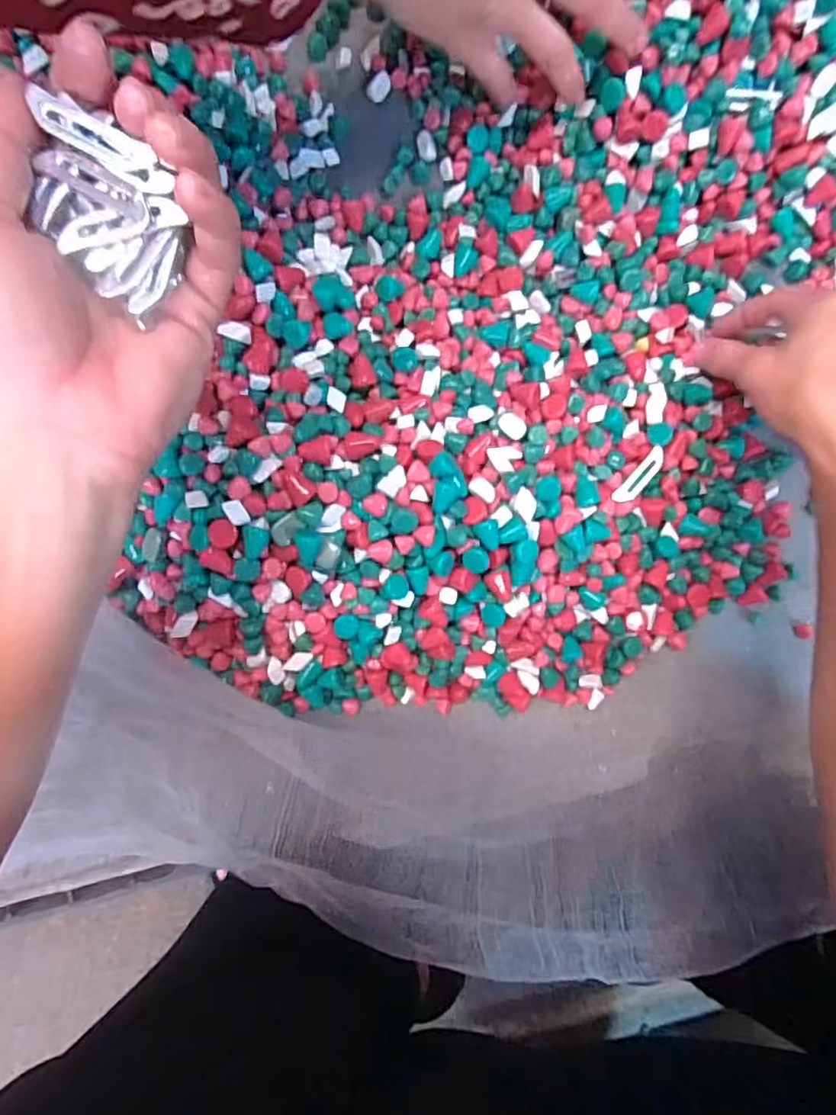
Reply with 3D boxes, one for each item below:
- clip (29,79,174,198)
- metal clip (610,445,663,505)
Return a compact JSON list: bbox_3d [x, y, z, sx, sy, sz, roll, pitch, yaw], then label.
[{"bbox_3d":[-0.093,-0.122,0.178,0.042,0.004,0.011,32,92,-8],"label":"clip"},{"bbox_3d":[0.128,-0.047,0.347,0.010,0.004,0.041,40,84,19],"label":"metal clip"}]

